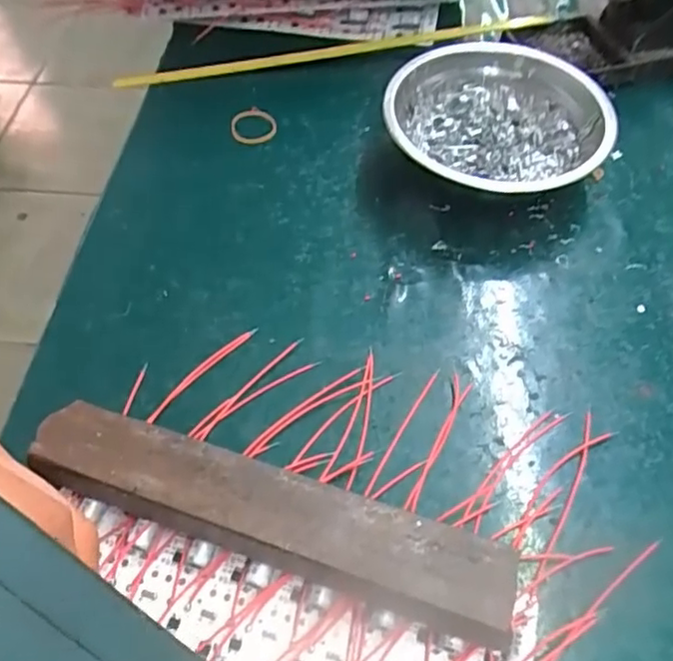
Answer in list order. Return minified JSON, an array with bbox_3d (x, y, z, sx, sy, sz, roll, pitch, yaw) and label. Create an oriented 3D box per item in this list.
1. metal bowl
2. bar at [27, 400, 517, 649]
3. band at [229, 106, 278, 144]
[{"bbox_3d":[0.093,-0.115,0.366,0.118,0.042,0.118,0,56,1],"label":"metal bowl"},{"bbox_3d":[-0.030,0.072,0.248,0.197,0.012,0.039,16,42,13],"label":"bar"},{"bbox_3d":[-0.052,-0.129,0.393,0.028,0.005,0.030,0,56,1],"label":"band"}]

